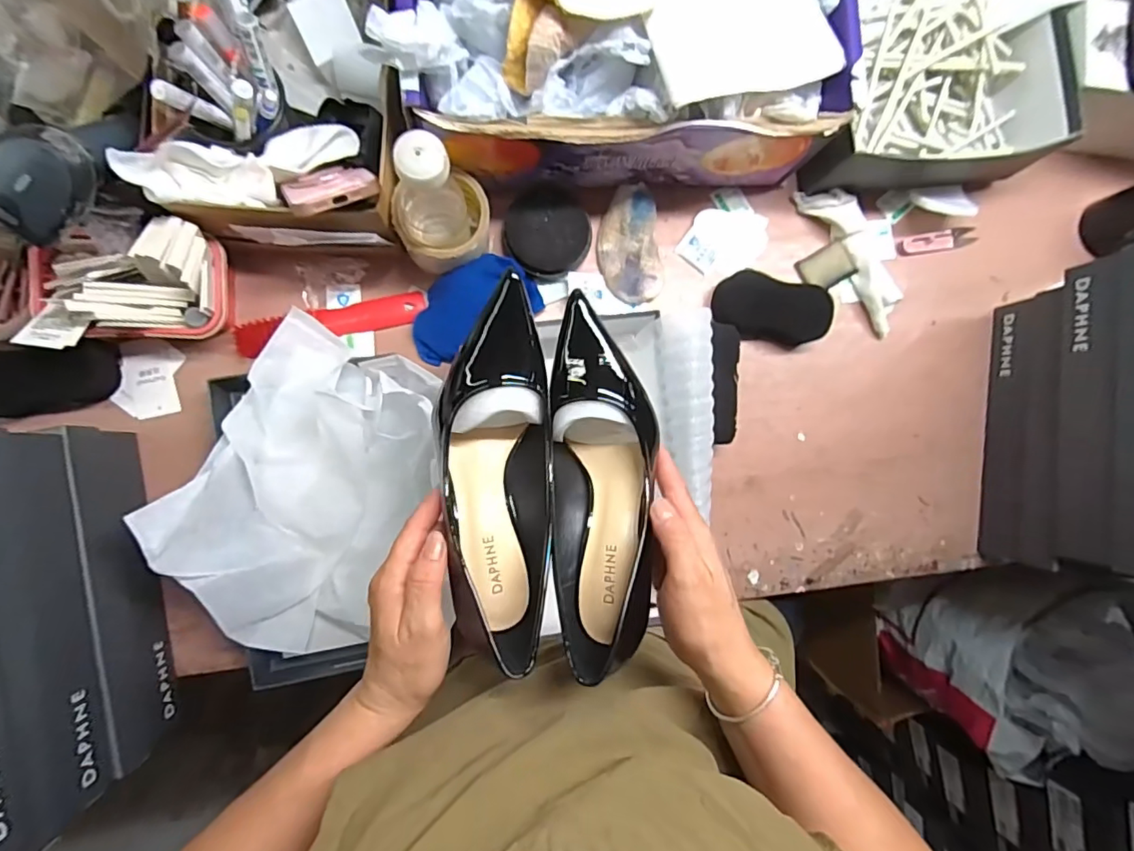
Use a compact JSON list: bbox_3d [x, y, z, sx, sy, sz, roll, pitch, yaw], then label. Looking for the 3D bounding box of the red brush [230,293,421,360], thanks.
[{"bbox_3d":[-0.243,-0.109,0.566,0.191,0.023,0.034,-16,91,-6],"label":"red brush"}]

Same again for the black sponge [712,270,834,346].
[{"bbox_3d":[0.229,-0.129,0.609,0.124,0.036,0.063,12,88,-6],"label":"black sponge"}]

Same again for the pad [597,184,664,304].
[{"bbox_3d":[0.068,-0.196,0.599,0.065,0.015,0.120,-6,97,10],"label":"pad"}]

